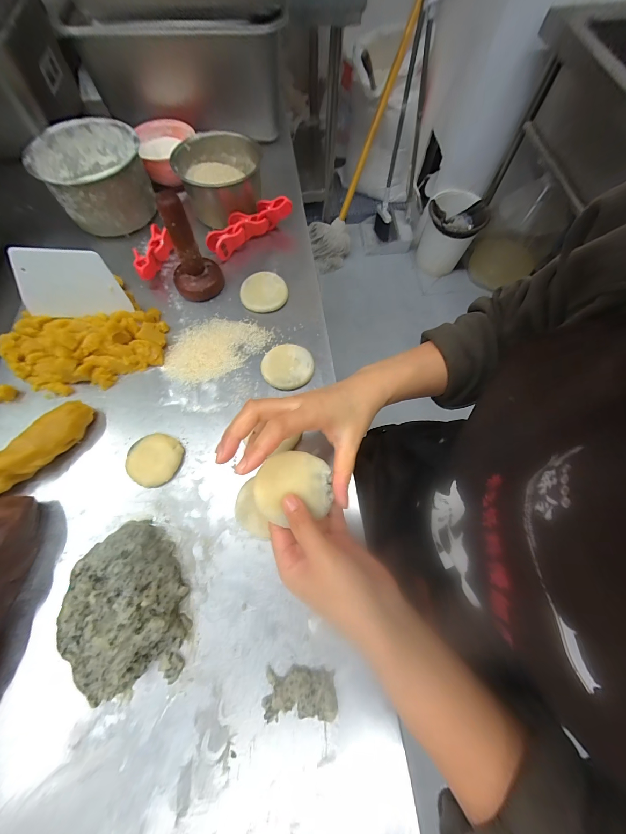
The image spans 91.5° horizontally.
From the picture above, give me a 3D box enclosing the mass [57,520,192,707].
[{"bbox_3d":[-0.180,0.176,0.291,0.102,0.038,0.145,-13,69,-5],"label":"mass"}]

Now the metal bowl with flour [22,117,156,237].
[{"bbox_3d":[-0.329,-0.365,0.473,0.141,0.093,0.136,0,69,0],"label":"metal bowl with flour"}]

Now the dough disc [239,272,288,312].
[{"bbox_3d":[-0.071,-0.183,0.445,0.066,0.013,0.064,0,69,0],"label":"dough disc"}]

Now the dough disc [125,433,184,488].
[{"bbox_3d":[-0.182,0.049,0.351,0.053,0.014,0.059,28,71,10],"label":"dough disc"}]

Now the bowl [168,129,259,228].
[{"bbox_3d":[-0.146,-0.376,0.492,0.121,0.078,0.124,0,69,0],"label":"bowl"}]

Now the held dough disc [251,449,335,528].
[{"bbox_3d":[-0.016,0.057,0.254,0.062,0.013,0.054,-3,69,-1],"label":"held dough disc"}]

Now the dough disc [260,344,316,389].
[{"bbox_3d":[-0.034,-0.067,0.400,0.067,0.012,0.065,0,69,0],"label":"dough disc"}]

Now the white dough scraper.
[{"bbox_3d":[-0.307,-0.166,0.384,0.119,0.085,0.004,-5,52,-10],"label":"white dough scraper"}]

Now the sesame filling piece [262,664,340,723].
[{"bbox_3d":[-0.011,0.251,0.276,0.064,0.009,0.038,3,69,1],"label":"sesame filling piece"}]

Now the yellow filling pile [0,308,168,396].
[{"bbox_3d":[-0.298,-0.101,0.396,0.196,0.040,0.132,-11,69,-4],"label":"yellow filling pile"}]

